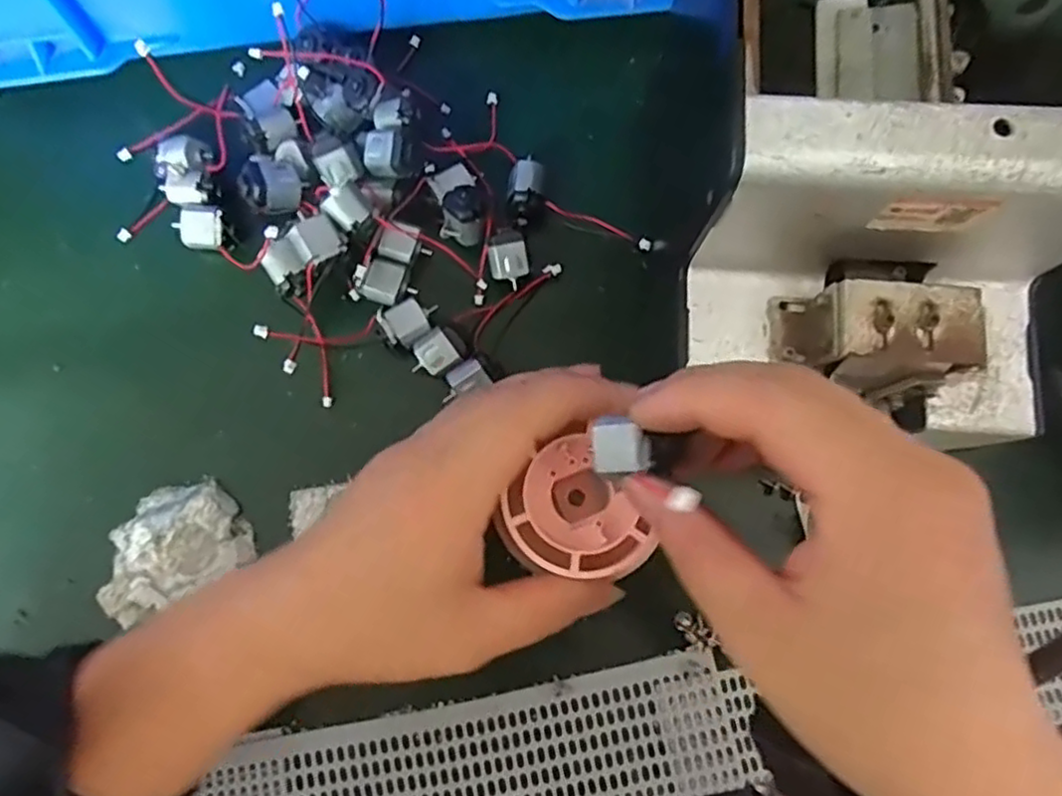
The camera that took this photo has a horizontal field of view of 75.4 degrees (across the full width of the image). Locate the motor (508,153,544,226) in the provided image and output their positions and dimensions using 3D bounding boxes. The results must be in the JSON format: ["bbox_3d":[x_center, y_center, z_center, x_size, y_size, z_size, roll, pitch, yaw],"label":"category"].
[{"bbox_3d":[-0.002,-0.097,0.323,0.016,0.016,0.026,0,76,0],"label":"motor"}]

